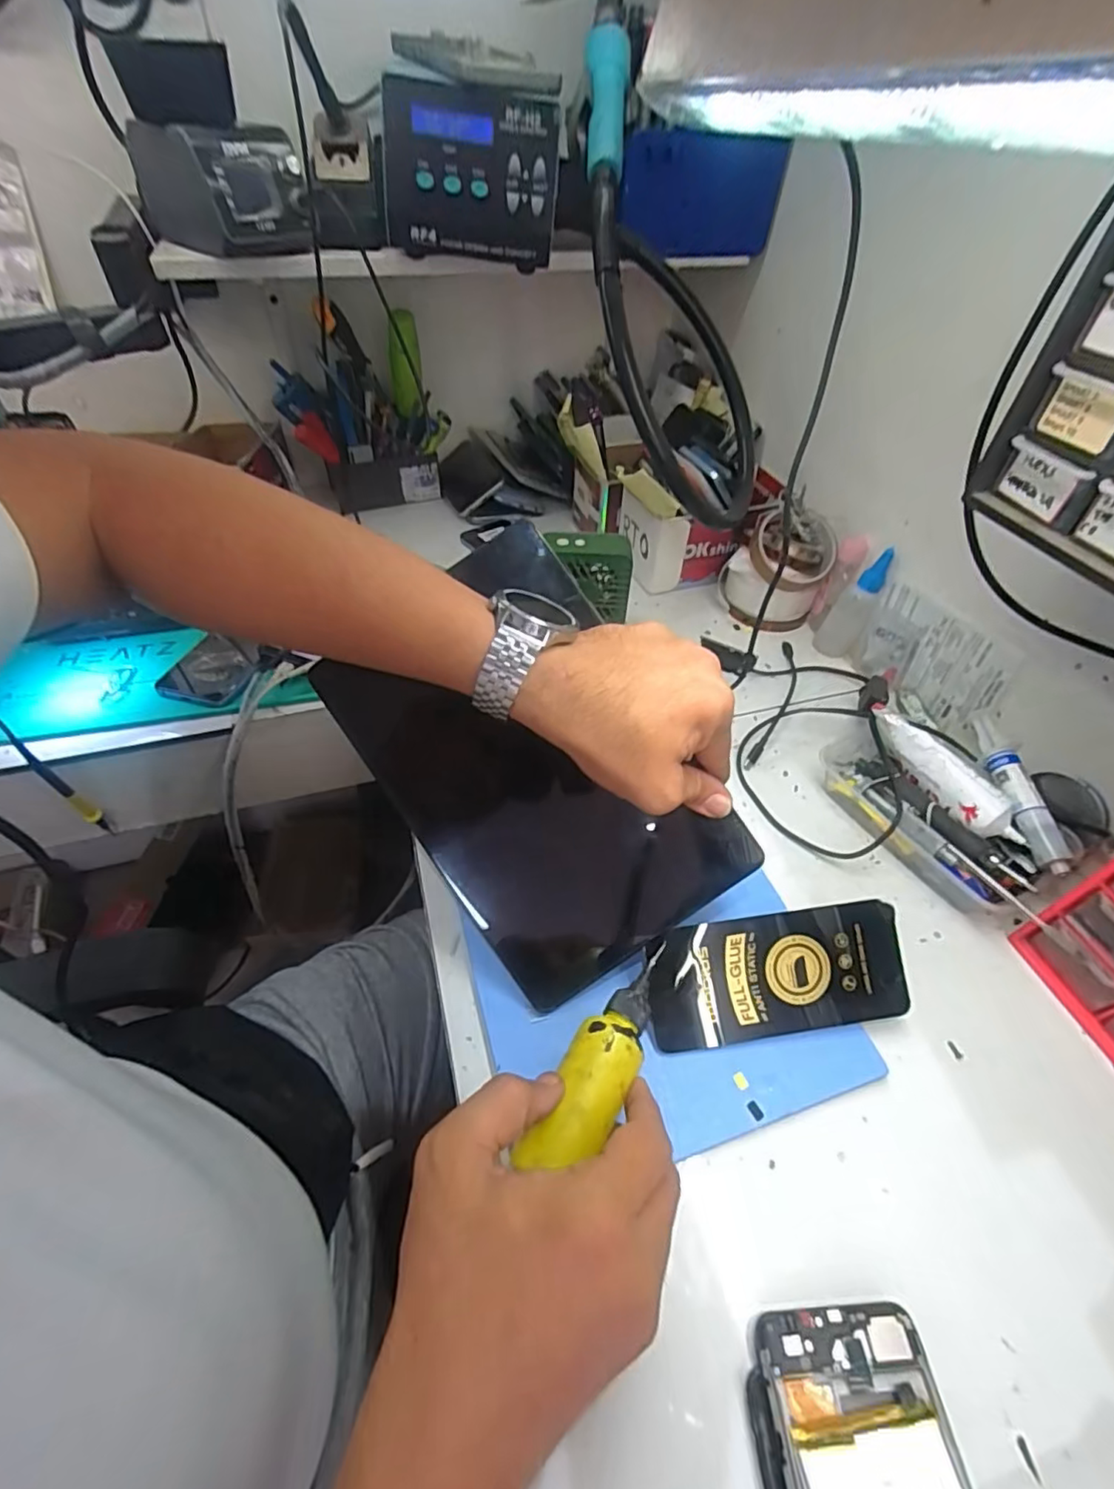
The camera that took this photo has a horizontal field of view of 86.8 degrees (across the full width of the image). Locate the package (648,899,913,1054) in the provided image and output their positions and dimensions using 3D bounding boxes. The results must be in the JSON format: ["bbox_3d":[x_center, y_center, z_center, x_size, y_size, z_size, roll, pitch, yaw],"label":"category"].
[{"bbox_3d":[0.134,0.140,0.358,0.155,0.004,0.071,-7,84,-4],"label":"package"}]

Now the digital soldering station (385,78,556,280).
[{"bbox_3d":[-0.077,-0.502,0.524,0.152,0.107,0.105,-5,48,-7],"label":"digital soldering station"}]

